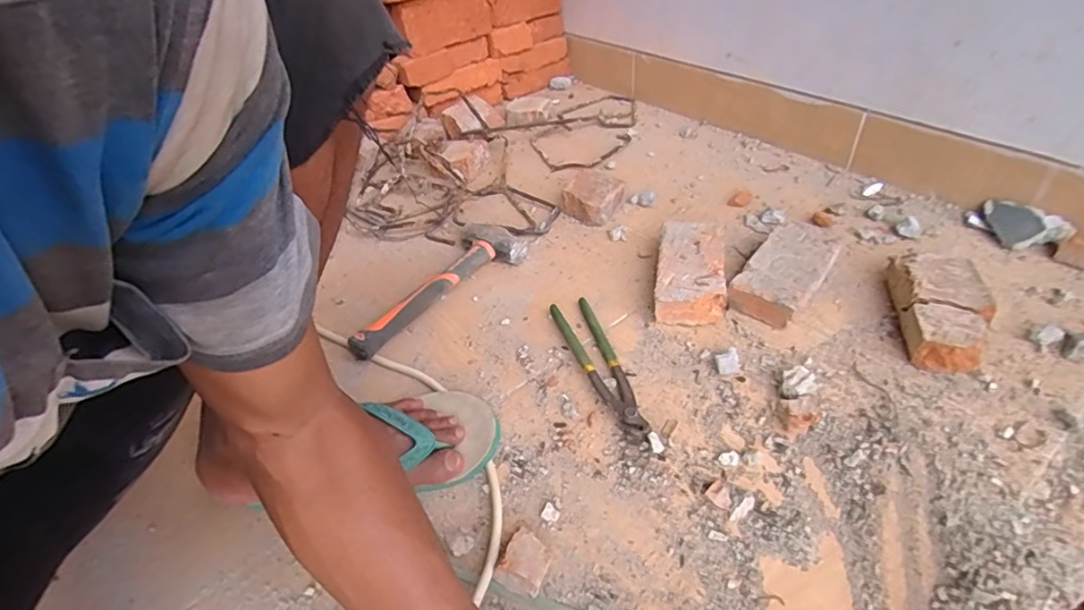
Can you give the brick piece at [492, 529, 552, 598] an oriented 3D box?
[{"bbox_3d":[-0.013,0.222,0.464,0.041,0.028,0.046,18,47,26],"label":"brick piece"}]

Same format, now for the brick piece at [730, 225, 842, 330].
[{"bbox_3d":[0.314,-0.043,0.693,0.086,0.044,0.164,27,53,32],"label":"brick piece"}]

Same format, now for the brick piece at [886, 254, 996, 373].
[{"bbox_3d":[0.457,0.005,0.619,0.085,0.048,0.162,6,43,14],"label":"brick piece"}]

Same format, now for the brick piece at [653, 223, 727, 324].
[{"bbox_3d":[0.195,-0.047,0.714,0.085,0.049,0.168,3,43,12],"label":"brick piece"}]

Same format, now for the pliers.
[{"bbox_3d":[0.070,0.067,0.627,0.047,0.022,0.219,-18,45,-11],"label":"pliers"}]

